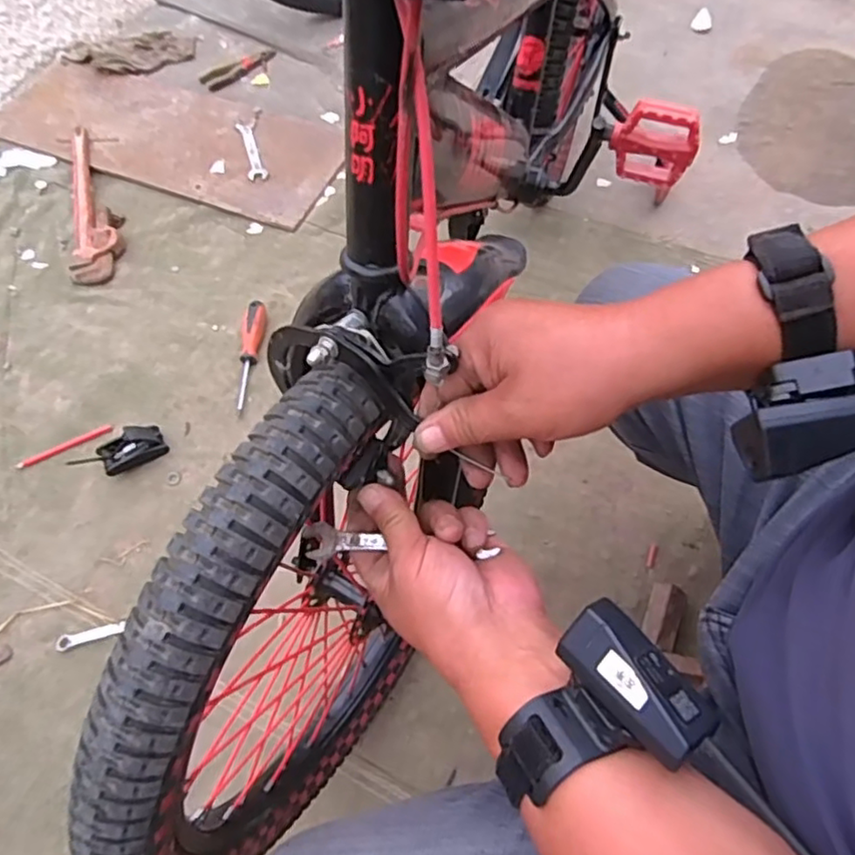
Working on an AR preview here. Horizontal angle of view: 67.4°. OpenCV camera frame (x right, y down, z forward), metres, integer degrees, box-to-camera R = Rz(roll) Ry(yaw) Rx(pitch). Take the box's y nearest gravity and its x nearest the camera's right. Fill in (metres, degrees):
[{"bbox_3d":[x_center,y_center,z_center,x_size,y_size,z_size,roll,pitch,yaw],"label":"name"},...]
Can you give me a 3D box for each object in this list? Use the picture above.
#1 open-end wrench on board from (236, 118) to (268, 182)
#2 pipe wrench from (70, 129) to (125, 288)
[{"bbox_3d":[-0.333,-0.526,1.210,0.034,0.006,0.172,-17,61,-5],"label":"open-end wrench on board"},{"bbox_3d":[-0.601,-0.410,1.159,0.088,0.028,0.389,-14,61,-4],"label":"pipe wrench"}]

